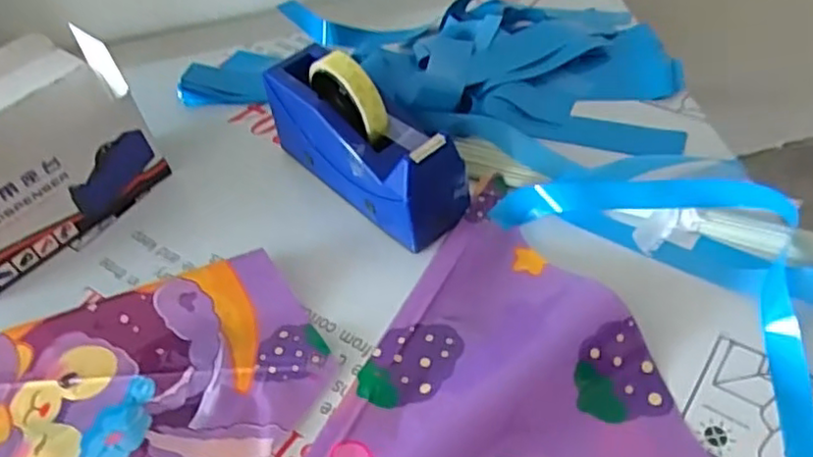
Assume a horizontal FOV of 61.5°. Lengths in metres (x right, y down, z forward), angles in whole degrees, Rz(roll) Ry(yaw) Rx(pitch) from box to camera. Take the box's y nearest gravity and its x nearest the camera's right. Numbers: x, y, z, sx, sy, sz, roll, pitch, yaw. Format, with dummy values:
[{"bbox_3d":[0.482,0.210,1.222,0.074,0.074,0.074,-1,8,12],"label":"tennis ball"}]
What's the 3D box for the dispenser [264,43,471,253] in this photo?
[{"bbox_3d":[-0.042,-0.081,0.597,0.070,0.112,0.204,-40,55,-23],"label":"dispenser"}]

